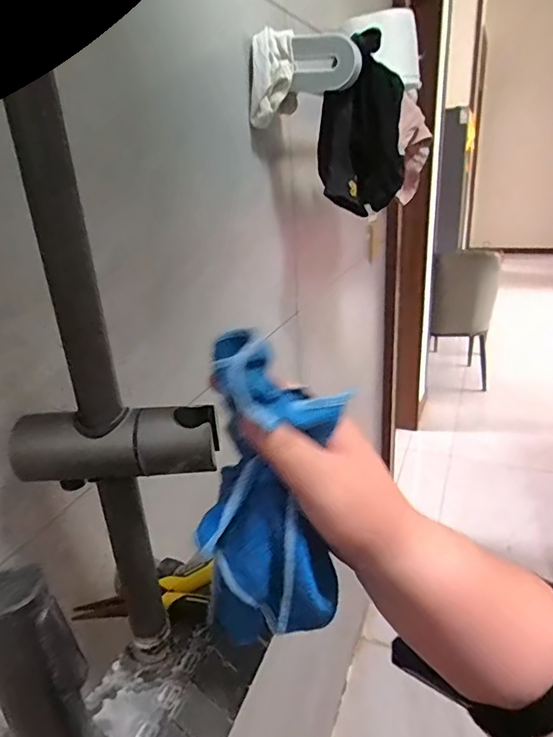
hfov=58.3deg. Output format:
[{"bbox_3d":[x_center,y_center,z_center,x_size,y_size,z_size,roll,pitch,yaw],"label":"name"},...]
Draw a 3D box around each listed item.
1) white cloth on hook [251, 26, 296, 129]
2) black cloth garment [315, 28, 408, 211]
[{"bbox_3d":[-0.003,-0.319,0.544,0.047,0.089,0.017,7,25,20],"label":"white cloth on hook"},{"bbox_3d":[0.097,-0.281,0.573,0.095,0.177,0.053,0,24,5],"label":"black cloth garment"}]

